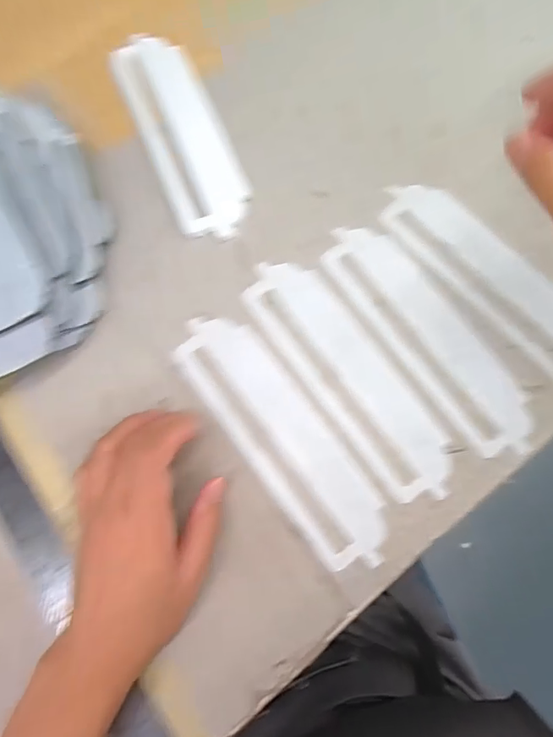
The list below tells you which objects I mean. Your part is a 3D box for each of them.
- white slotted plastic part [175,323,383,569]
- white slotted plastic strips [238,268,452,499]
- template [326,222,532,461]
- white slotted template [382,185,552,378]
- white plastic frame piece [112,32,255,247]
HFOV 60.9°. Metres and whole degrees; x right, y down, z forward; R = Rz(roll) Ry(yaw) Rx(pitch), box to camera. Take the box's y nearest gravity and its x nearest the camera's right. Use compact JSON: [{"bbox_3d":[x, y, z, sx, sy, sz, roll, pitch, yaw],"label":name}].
[{"bbox_3d":[0.002,0.043,0.310,0.053,0.004,0.185,-36,79,-9],"label":"white slotted plastic part"},{"bbox_3d":[0.047,0.004,0.317,0.054,0.004,0.181,-35,80,-6],"label":"white slotted plastic strips"},{"bbox_3d":[0.105,-0.024,0.326,0.055,0.006,0.185,-35,80,-11],"label":"template"},{"bbox_3d":[0.154,-0.064,0.331,0.049,0.004,0.184,-43,81,-8],"label":"white slotted template"},{"bbox_3d":[-0.072,-0.179,0.360,0.060,0.009,0.180,-23,79,-4],"label":"white plastic frame piece"}]

